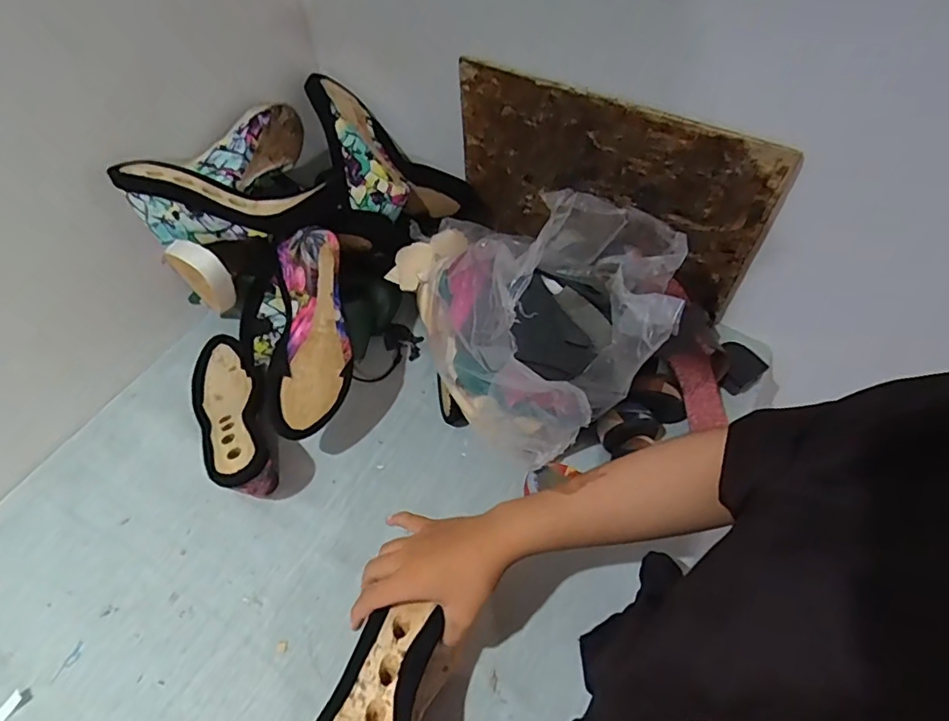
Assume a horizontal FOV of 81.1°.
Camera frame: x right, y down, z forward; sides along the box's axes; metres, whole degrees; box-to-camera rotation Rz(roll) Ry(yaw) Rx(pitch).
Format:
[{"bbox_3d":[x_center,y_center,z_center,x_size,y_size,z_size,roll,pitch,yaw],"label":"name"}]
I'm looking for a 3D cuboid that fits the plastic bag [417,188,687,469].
[{"bbox_3d":[0.045,-0.056,0.526,0.273,0.204,0.250,18,59,16],"label":"plastic bag"}]

